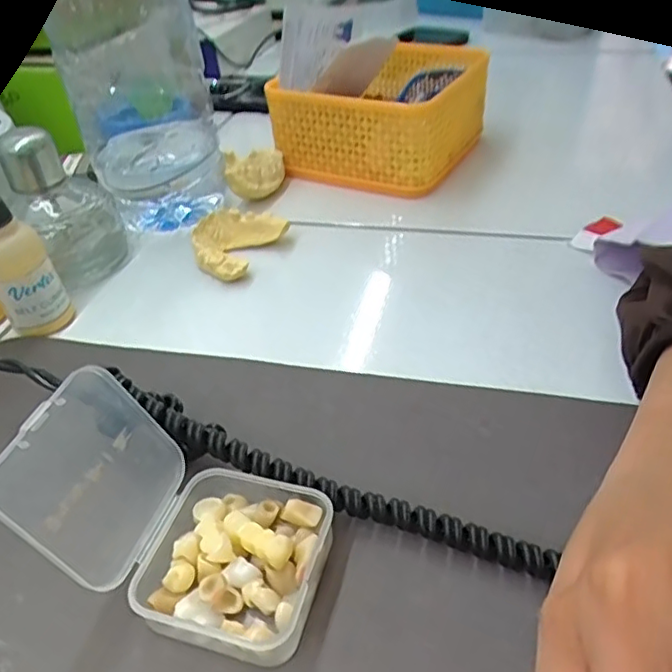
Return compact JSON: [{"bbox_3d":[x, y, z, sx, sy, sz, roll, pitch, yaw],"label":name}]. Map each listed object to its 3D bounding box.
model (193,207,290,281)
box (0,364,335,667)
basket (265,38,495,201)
[{"bbox_3d":[-0.064,-0.057,0.360,0.047,0.022,0.053,17,44,24],"label":"model"},{"bbox_3d":[-0.053,0.057,0.192,0.094,0.056,0.058,13,43,20],"label":"box"},{"bbox_3d":[0.038,-0.168,0.450,0.120,0.068,0.132,18,44,25],"label":"basket"}]

